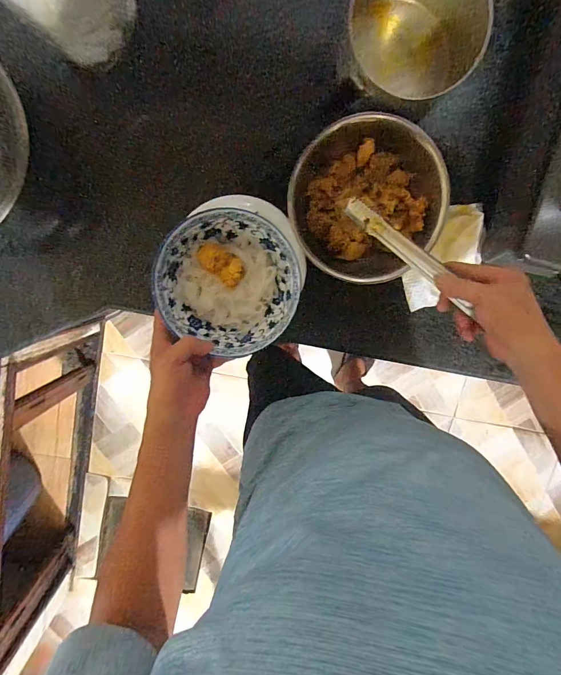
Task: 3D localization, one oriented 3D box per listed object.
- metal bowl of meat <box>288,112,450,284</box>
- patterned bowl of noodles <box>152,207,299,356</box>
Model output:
[{"bbox_3d":[0.129,-0.200,0.529,0.222,0.068,0.221,-7,95,2],"label":"metal bowl of meat"},{"bbox_3d":[-0.061,-0.065,0.431,0.162,0.058,0.163,0,95,1],"label":"patterned bowl of noodles"}]

